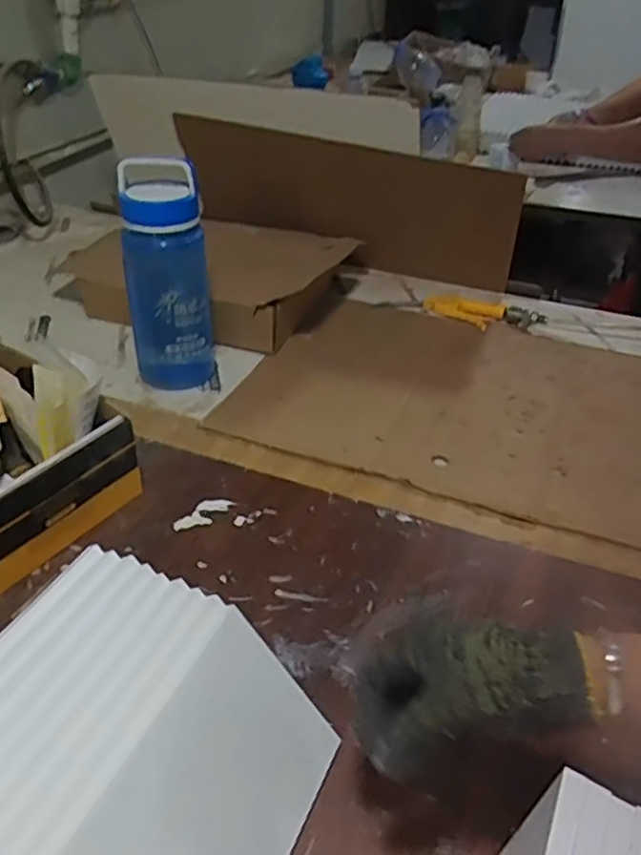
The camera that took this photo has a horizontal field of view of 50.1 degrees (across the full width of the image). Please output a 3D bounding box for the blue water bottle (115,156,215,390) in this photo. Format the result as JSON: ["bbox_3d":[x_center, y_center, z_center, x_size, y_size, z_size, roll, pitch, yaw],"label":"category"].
[{"bbox_3d":[-0.194,-0.187,0.864,0.105,0.265,0.088,-8,37,-13],"label":"blue water bottle"}]

